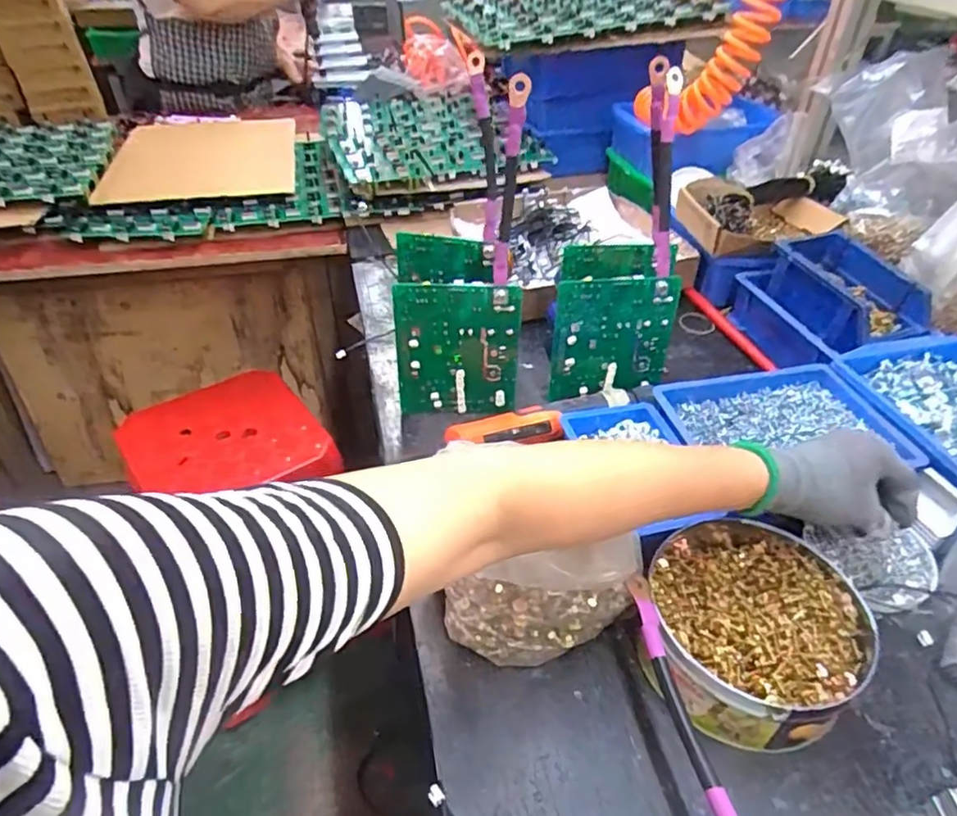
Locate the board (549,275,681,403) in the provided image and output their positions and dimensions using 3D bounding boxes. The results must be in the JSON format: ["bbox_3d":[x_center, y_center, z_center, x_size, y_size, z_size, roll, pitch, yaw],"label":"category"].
[{"bbox_3d":[0.138,-0.070,0.647,0.119,0.133,0.012,-4,38,-3],"label":"board"}]

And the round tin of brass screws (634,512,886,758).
[{"bbox_3d":[0.199,0.156,0.461,0.147,0.055,0.158,1,41,-1],"label":"round tin of brass screws"}]

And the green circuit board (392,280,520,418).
[{"bbox_3d":[-0.021,-0.056,0.638,0.120,0.143,0.016,2,41,0],"label":"green circuit board"}]

